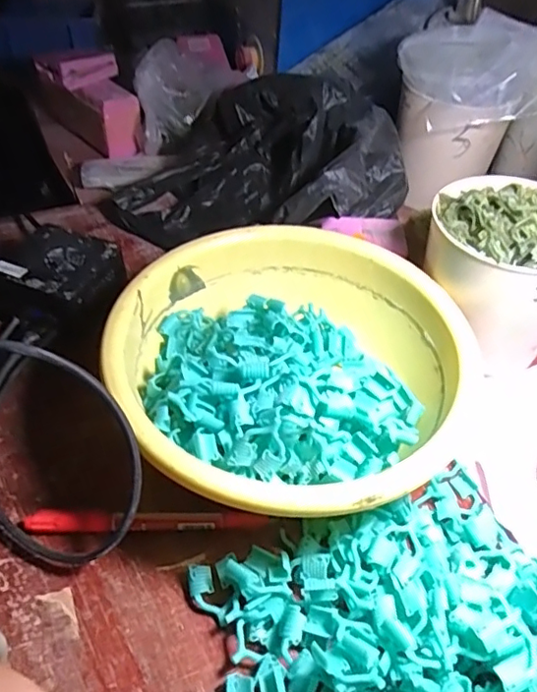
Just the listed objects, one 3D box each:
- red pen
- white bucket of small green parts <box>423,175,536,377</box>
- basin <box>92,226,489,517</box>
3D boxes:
[{"bbox_3d":[-0.073,0.105,0.338,0.141,0.012,0.014,0,45,-3],"label":"red pen"},{"bbox_3d":[0.167,-0.053,0.415,0.104,0.119,0.097,2,45,-2],"label":"white bucket of small green parts"},{"bbox_3d":[0.017,0.017,0.380,0.218,0.077,0.236,2,45,-2],"label":"basin"}]

